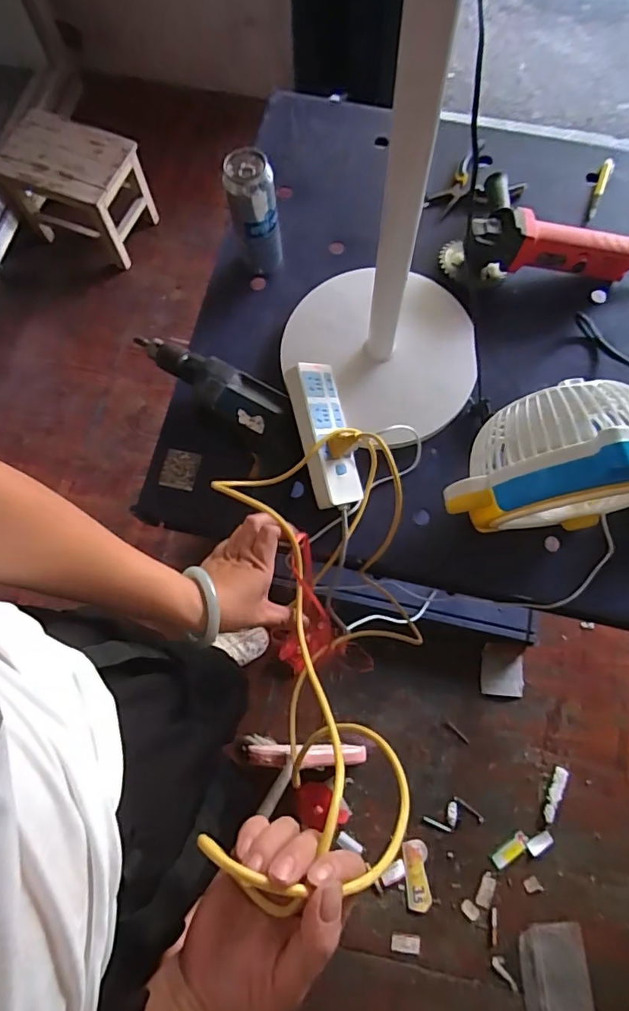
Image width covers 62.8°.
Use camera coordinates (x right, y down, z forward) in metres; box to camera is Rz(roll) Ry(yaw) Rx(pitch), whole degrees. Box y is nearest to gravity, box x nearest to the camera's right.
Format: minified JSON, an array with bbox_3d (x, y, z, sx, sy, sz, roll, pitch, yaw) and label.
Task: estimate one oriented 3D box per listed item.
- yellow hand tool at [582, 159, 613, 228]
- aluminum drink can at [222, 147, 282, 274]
[{"bbox_3d":[0.450,-0.499,0.815,0.018,0.021,0.126,24,74,7],"label":"yellow hand tool"},{"bbox_3d":[-0.082,-0.397,0.714,0.067,0.167,0.058,-5,74,0],"label":"aluminum drink can"}]

